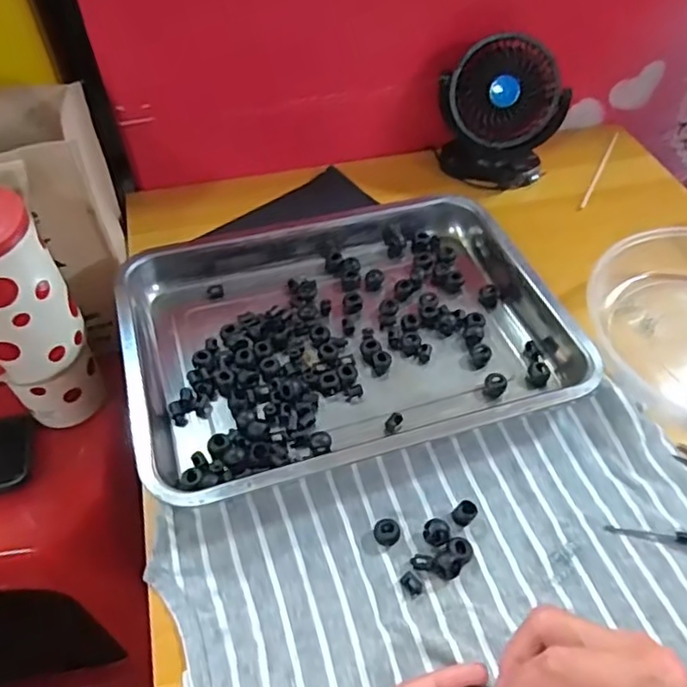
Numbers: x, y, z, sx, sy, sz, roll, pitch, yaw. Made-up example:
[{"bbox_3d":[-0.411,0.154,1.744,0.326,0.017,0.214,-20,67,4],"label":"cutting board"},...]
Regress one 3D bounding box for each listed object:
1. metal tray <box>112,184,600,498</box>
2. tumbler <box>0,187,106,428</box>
[{"bbox_3d":[-0.005,-0.025,0.518,0.344,0.040,0.286,-14,52,-11],"label":"metal tray"},{"bbox_3d":[-0.269,-0.012,0.484,0.124,0.205,0.076,-36,59,-25],"label":"tumbler"}]

